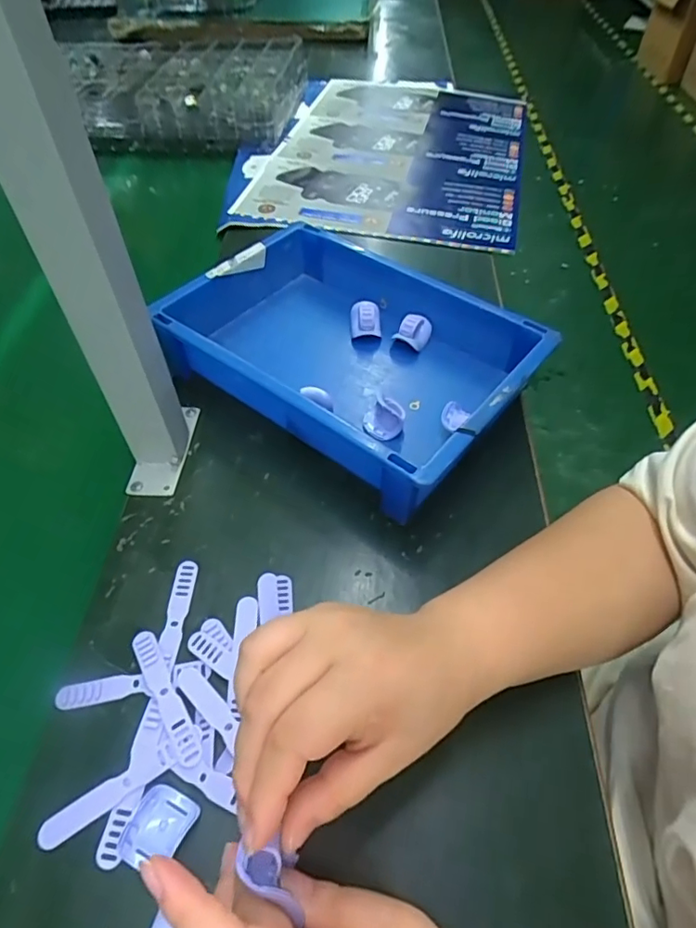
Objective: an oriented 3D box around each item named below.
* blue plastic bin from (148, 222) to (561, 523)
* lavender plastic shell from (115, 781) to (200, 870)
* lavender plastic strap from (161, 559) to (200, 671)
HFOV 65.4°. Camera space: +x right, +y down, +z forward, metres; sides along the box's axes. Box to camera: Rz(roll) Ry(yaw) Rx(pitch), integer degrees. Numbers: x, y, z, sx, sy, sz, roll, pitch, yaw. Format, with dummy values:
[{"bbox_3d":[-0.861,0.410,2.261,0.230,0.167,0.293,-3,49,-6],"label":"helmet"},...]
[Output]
[{"bbox_3d":[0.001,-0.102,0.487,0.298,0.066,0.199,32,59,24],"label":"blue plastic bin"},{"bbox_3d":[-0.102,0.194,0.290,0.034,0.008,0.037,-1,52,1],"label":"lavender plastic shell"},{"bbox_3d":[-0.117,0.100,0.371,0.016,0.005,0.075,1,52,2],"label":"lavender plastic strap"}]

